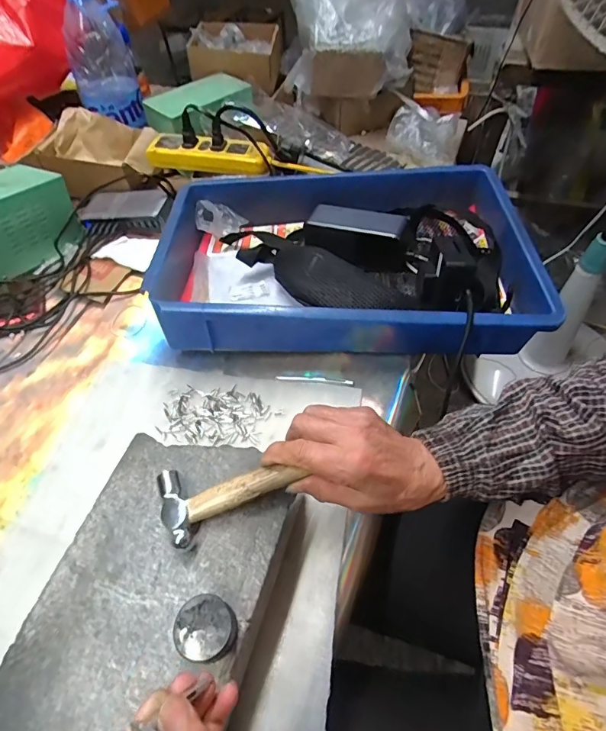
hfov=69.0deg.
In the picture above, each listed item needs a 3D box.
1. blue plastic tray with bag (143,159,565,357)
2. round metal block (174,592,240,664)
[{"bbox_3d":[0.045,-0.137,0.556,0.425,0.094,0.288,-1,54,4],"label":"blue plastic tray with bag"},{"bbox_3d":[-0.064,0.174,0.292,0.038,0.021,0.037,-2,54,3],"label":"round metal block"}]

